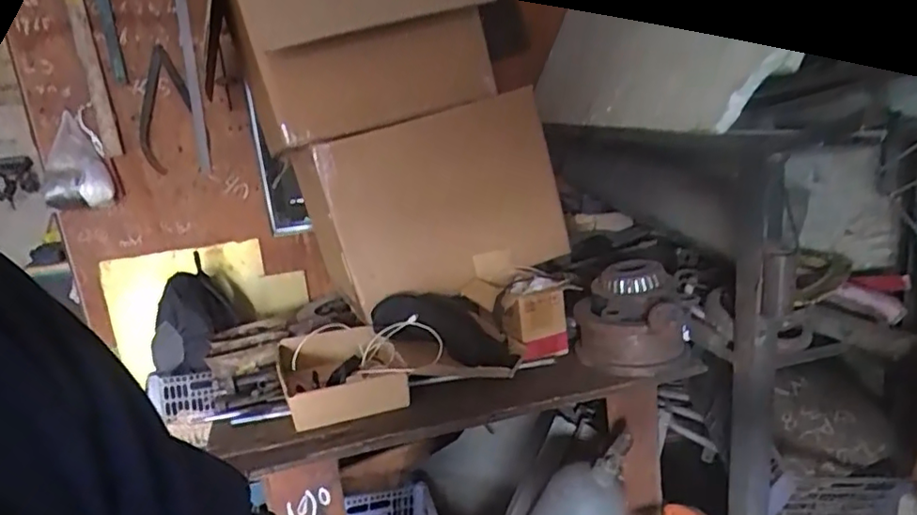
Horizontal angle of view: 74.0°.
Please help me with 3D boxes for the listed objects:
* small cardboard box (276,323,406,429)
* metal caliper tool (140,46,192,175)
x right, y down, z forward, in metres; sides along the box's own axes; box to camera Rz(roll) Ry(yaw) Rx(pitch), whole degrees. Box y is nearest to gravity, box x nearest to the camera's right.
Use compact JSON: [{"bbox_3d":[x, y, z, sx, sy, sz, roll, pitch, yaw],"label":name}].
[{"bbox_3d":[-0.236,0.225,1.207,0.229,0.080,0.291,-10,16,-15],"label":"small cardboard box"},{"bbox_3d":[-0.829,-0.405,1.720,0.120,0.345,0.023,14,20,-15],"label":"metal caliper tool"}]

